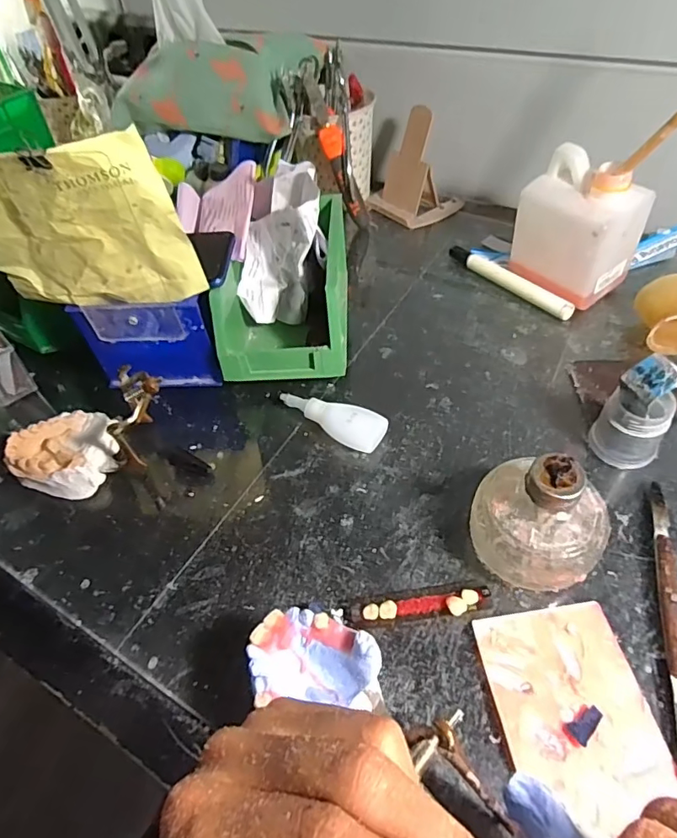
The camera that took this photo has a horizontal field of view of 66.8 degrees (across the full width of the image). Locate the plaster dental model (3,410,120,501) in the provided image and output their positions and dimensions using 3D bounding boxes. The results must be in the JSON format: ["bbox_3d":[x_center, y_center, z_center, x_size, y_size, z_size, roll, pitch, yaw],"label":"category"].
[{"bbox_3d":[-0.207,0.022,0.396,0.069,0.028,0.070,-3,49,3],"label":"plaster dental model"}]

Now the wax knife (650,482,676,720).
[{"bbox_3d":[0.192,0.110,0.294,0.013,0.010,0.169,9,51,13],"label":"wax knife"}]

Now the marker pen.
[{"bbox_3d":[0.164,-0.135,0.501,0.016,0.017,0.145,-34,55,-22],"label":"marker pen"}]

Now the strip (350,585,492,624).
[{"bbox_3d":[0.049,0.111,0.306,0.082,0.012,0.017,-8,49,-1],"label":"strip"}]

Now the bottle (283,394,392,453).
[{"bbox_3d":[-0.006,0.002,0.399,0.085,0.020,0.034,21,55,21],"label":"bottle"}]

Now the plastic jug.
[{"bbox_3d":[0.212,-0.168,0.458,0.063,0.118,0.089,-33,54,-21],"label":"plastic jug"}]

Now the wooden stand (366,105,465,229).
[{"bbox_3d":[0.085,-0.287,0.583,0.079,0.094,0.090,-38,56,-24],"label":"wooden stand"}]

